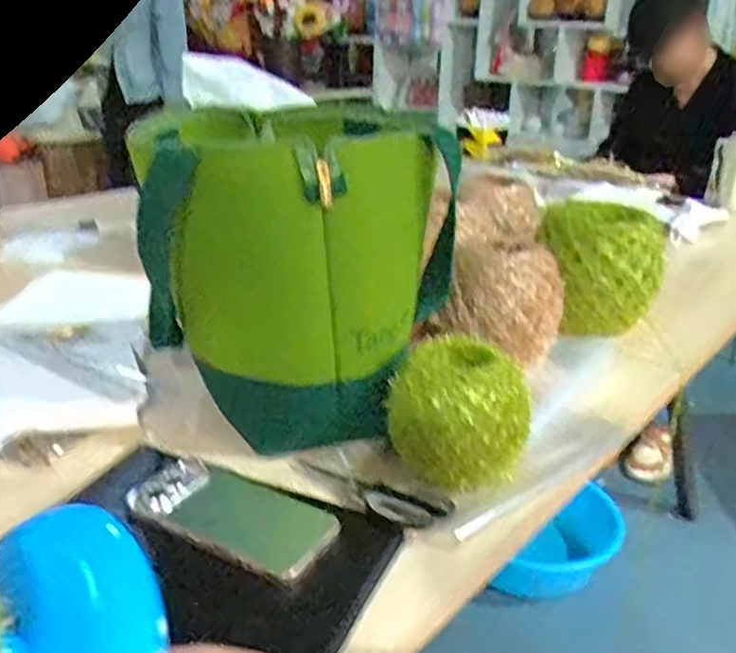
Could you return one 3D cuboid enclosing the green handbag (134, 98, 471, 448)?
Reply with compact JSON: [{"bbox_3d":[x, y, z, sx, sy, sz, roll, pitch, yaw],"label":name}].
[{"bbox_3d":[-0.065,-0.066,0.710,0.260,0.255,0.175,9,24,16],"label":"green handbag"}]

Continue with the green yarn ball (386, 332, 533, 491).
[{"bbox_3d":[0.082,0.077,0.647,0.110,0.097,0.093,19,28,34],"label":"green yarn ball"}]

